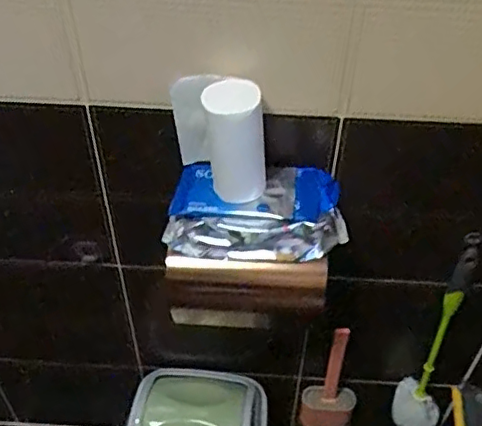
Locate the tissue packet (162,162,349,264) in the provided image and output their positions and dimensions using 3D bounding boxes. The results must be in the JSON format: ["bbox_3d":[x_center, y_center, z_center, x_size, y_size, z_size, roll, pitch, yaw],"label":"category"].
[{"bbox_3d":[0.018,0.001,0.742,0.211,0.074,0.093,2,46,2],"label":"tissue packet"}]

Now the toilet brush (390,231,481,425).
[{"bbox_3d":[0.323,0.220,0.972,0.083,0.428,0.094,28,52,24],"label":"toilet brush"}]

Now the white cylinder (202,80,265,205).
[{"bbox_3d":[-0.006,-0.076,0.678,0.065,0.144,0.051,1,46,0],"label":"white cylinder"}]

